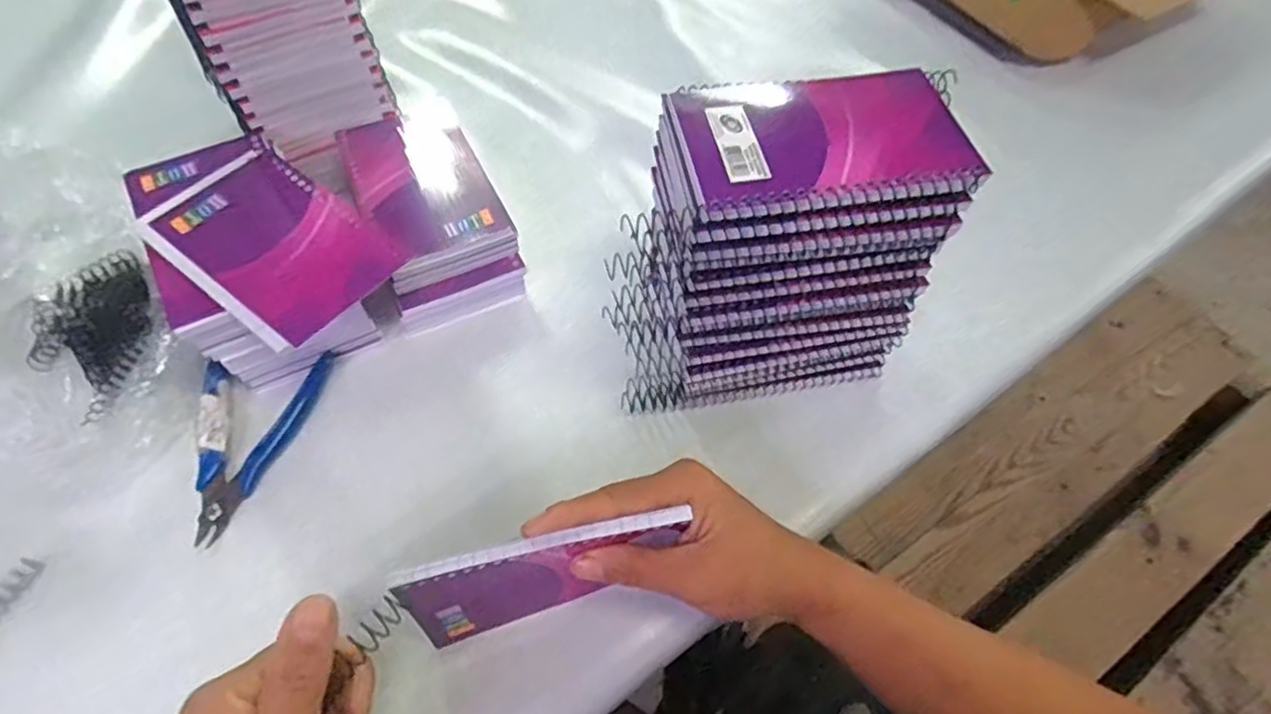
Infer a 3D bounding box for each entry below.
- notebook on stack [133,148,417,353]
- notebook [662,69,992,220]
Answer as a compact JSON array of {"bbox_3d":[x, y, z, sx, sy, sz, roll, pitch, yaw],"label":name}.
[{"bbox_3d":[-0.203,-0.065,0.368,0.129,0.008,0.084,33,64,15],"label":"notebook on stack"},{"bbox_3d":[0.086,-0.102,0.306,0.128,0.009,0.081,-6,61,-7],"label":"notebook"}]

